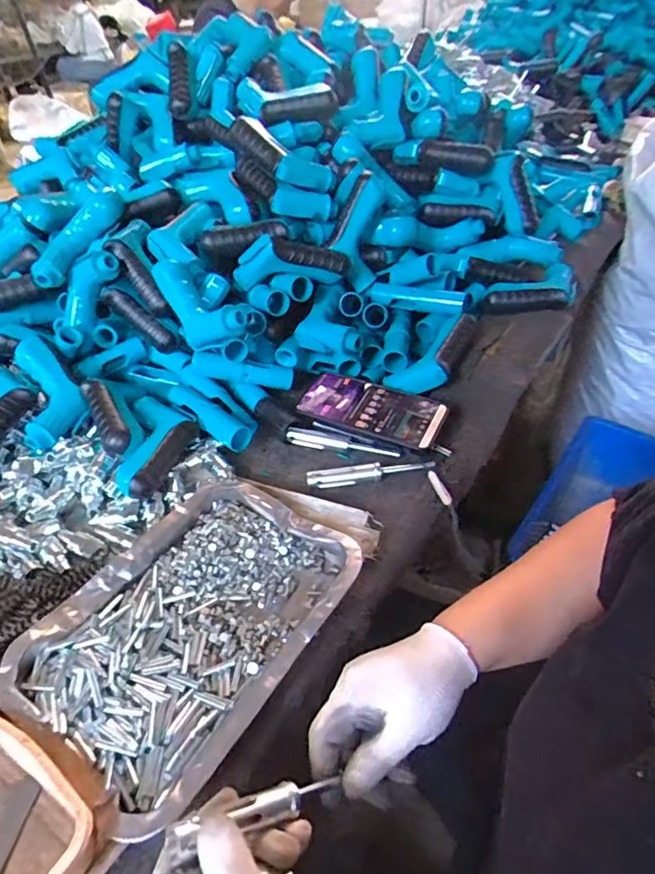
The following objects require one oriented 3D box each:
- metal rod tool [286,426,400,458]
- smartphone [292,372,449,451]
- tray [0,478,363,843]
[{"bbox_3d":[0.016,0.006,0.581,0.125,0.019,0.013,7,43,13],"label":"metal rod tool"},{"bbox_3d":[0.048,-0.033,0.587,0.157,0.013,0.076,18,52,20],"label":"smartphone"},{"bbox_3d":[-0.105,0.144,0.421,0.182,0.029,0.243,23,49,28],"label":"tray"}]

